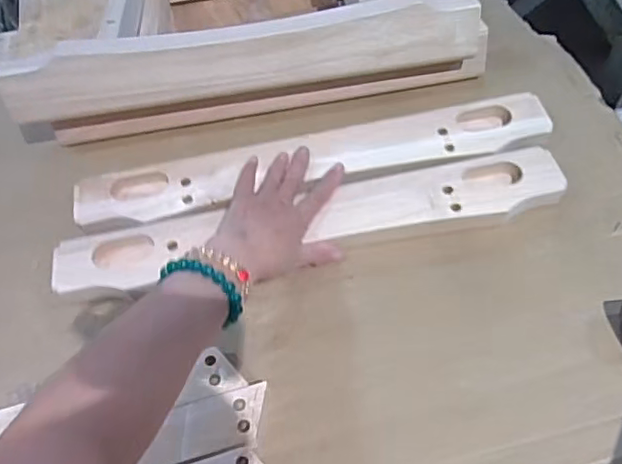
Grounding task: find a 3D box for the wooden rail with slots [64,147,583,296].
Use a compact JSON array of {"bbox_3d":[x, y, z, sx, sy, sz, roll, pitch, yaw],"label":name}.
[{"bbox_3d":[-0.001,-0.008,0.554,0.479,0.024,0.070,-10,58,-1],"label":"wooden rail with slots"}]

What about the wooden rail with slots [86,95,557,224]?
[{"bbox_3d":[0.004,-0.074,0.590,0.478,0.015,0.065,-11,58,-2],"label":"wooden rail with slots"}]

